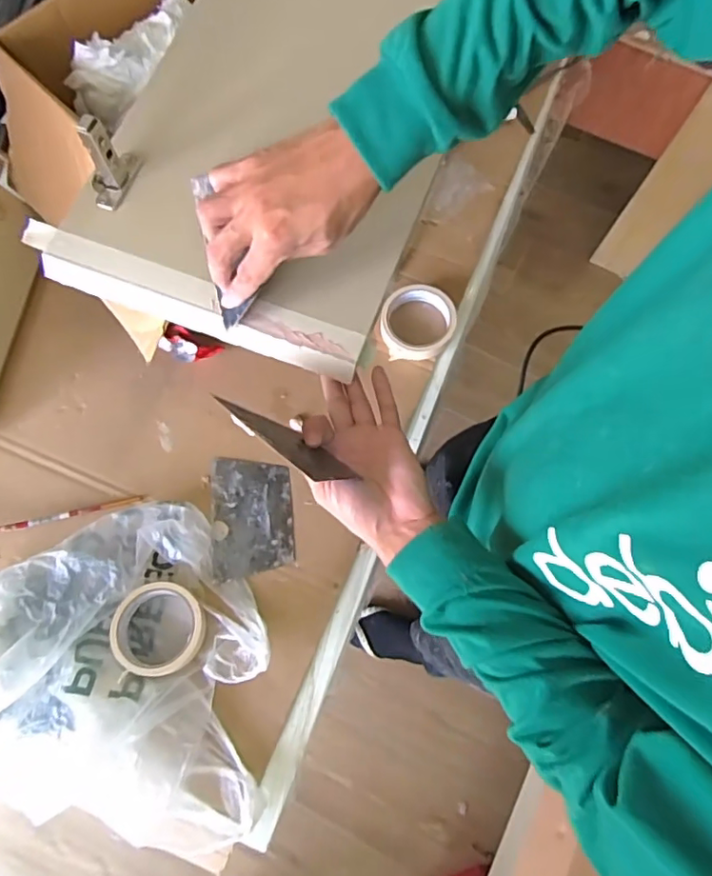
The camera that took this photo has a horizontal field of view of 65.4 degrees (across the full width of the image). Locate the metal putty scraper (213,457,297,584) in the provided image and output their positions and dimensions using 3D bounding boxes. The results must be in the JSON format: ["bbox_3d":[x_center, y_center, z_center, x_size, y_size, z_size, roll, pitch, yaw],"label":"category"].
[{"bbox_3d":[-0.124,0.092,0.659,0.094,0.004,0.137,-4,74,-3],"label":"metal putty scraper"}]

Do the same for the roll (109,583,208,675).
[{"bbox_3d":[-0.213,0.206,0.603,0.096,0.027,0.094,3,74,-1],"label":"roll"}]

